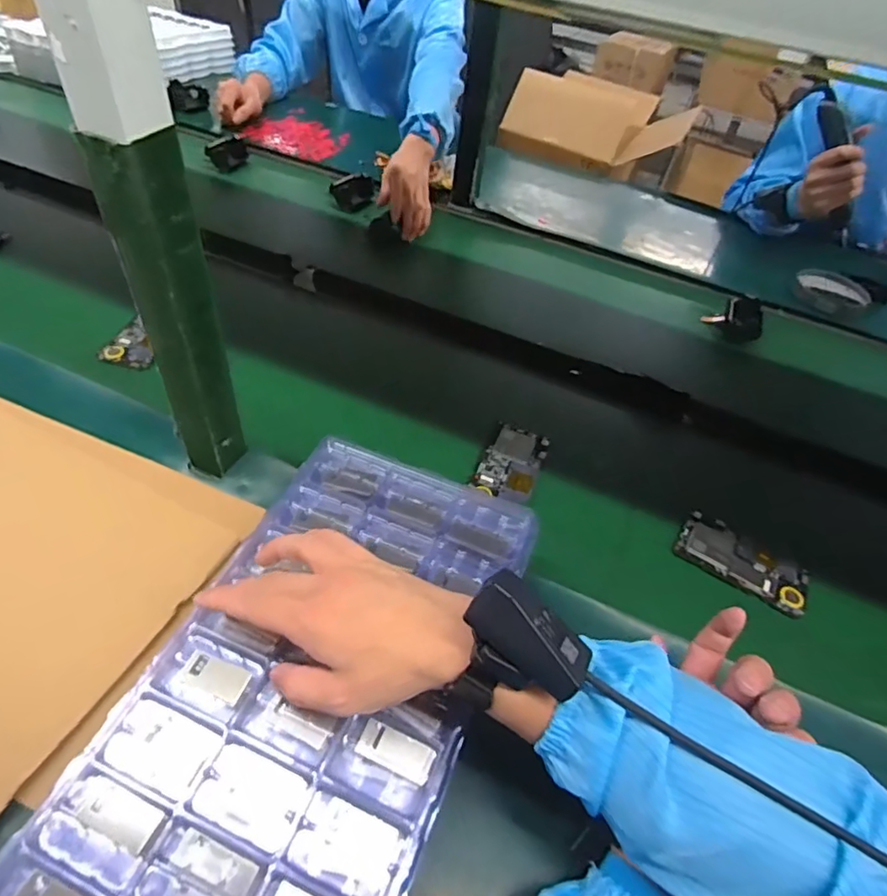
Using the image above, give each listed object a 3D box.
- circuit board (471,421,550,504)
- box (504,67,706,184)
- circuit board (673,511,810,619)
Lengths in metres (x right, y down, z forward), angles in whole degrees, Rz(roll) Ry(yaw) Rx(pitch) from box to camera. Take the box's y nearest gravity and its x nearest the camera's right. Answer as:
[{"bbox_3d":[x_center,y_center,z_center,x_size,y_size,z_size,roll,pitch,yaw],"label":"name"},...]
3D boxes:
[{"bbox_3d":[0.076,0.015,0.626,0.062,0.009,0.108,20,47,11],"label":"circuit board"},{"bbox_3d":[0.349,-0.761,1.335,0.426,0.141,0.184,20,47,12],"label":"box"},{"bbox_3d":[0.300,0.114,0.573,0.123,0.016,0.065,29,49,20],"label":"circuit board"}]

